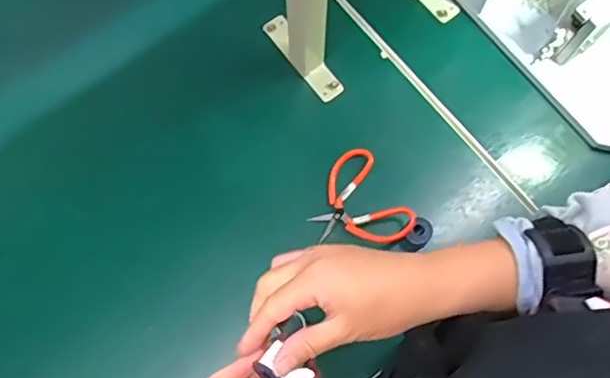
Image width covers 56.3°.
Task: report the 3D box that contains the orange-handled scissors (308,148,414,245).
[{"bbox_3d":[0.056,0.016,0.626,0.094,0.025,0.111,-27,75,-8],"label":"orange-handled scissors"}]

